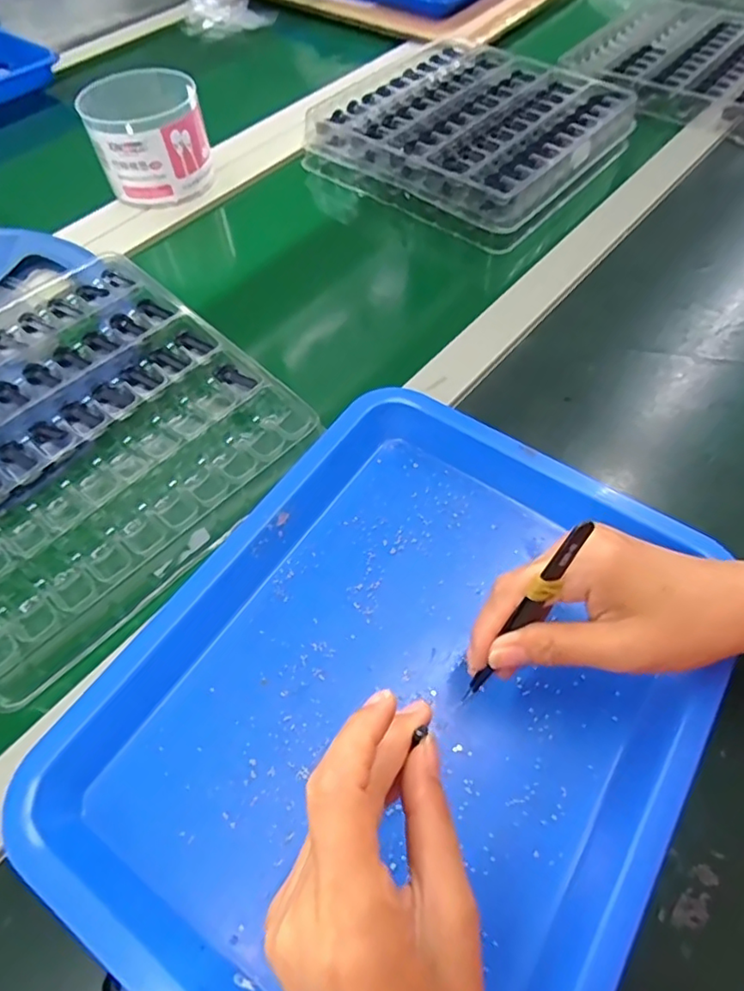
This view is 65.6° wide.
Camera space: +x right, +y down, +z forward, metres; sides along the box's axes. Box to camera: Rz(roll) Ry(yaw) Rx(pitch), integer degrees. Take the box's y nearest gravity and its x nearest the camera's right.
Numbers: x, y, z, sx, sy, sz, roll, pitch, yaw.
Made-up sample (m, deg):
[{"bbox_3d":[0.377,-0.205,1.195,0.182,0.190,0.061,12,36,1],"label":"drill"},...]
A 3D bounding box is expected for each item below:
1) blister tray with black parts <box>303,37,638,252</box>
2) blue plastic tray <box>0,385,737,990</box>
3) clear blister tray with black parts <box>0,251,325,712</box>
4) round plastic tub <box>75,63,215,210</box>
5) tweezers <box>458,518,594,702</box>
[{"bbox_3d":[0.101,-0.387,0.607,0.262,0.046,0.256,34,64,18],"label":"blister tray with black parts"},{"bbox_3d":[0.020,0.102,0.304,0.279,0.031,0.326,31,63,17],"label":"blue plastic tray"},{"bbox_3d":[-0.210,-0.044,0.396,0.263,0.026,0.249,37,65,20],"label":"clear blister tray with black parts"},{"bbox_3d":[-0.214,-0.345,0.561,0.109,0.086,0.084,-16,60,-10],"label":"round plastic tub"},{"bbox_3d":[0.072,0.057,0.268,0.010,0.119,0.017,35,37,19],"label":"tweezers"}]

